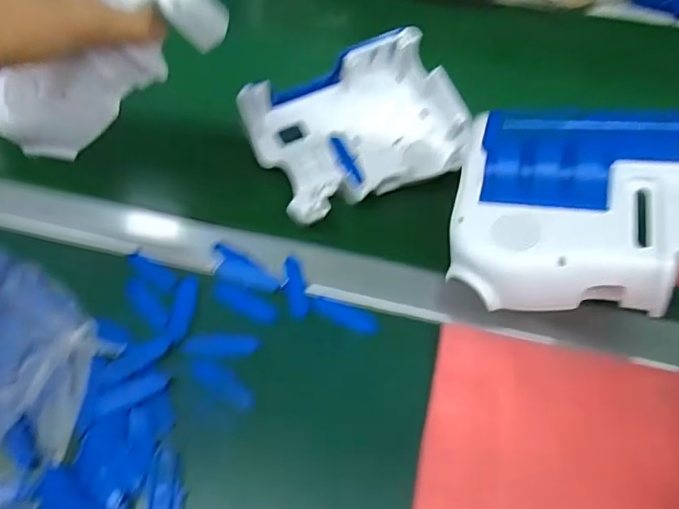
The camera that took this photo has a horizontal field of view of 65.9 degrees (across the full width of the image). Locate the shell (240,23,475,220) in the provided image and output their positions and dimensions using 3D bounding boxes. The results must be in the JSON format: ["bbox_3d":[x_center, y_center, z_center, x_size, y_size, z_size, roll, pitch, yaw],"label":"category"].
[{"bbox_3d":[0.021,-0.119,0.474,0.190,0.065,0.134,-24,63,-14],"label":"shell"}]

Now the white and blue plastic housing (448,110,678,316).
[{"bbox_3d":[0.163,-0.032,0.323,0.175,0.048,0.143,8,67,21],"label":"white and blue plastic housing"}]

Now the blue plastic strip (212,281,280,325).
[{"bbox_3d":[-0.075,0.037,0.416,0.060,0.004,0.018,27,63,15],"label":"blue plastic strip"}]

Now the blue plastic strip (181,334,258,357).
[{"bbox_3d":[-0.091,0.069,0.400,0.057,0.004,0.018,-2,60,-2],"label":"blue plastic strip"}]

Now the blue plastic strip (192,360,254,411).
[{"bbox_3d":[-0.085,0.093,0.383,0.055,0.004,0.018,32,64,17],"label":"blue plastic strip"}]

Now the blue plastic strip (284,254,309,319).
[{"bbox_3d":[-0.035,0.026,0.424,0.016,0.006,0.058,-10,60,-6],"label":"blue plastic strip"}]

